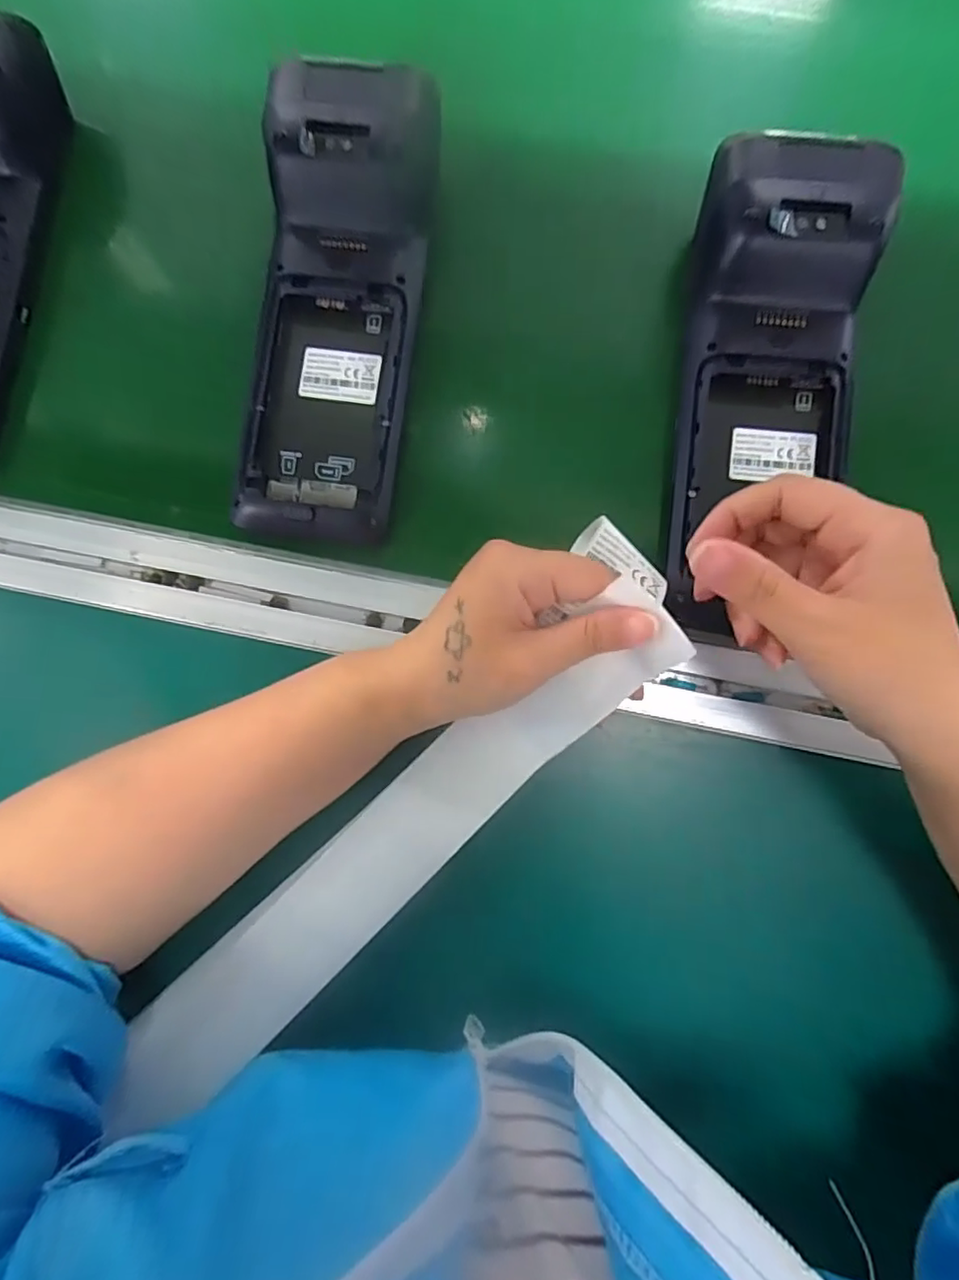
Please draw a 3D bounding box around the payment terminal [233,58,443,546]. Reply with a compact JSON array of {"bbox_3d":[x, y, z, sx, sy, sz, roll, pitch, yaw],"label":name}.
[{"bbox_3d":[-0.070,-0.157,0.299,0.080,0.059,0.214,8,85,4],"label":"payment terminal"}]

